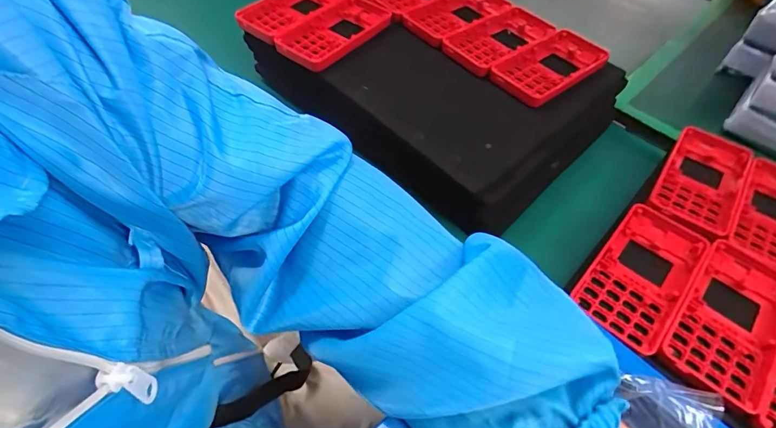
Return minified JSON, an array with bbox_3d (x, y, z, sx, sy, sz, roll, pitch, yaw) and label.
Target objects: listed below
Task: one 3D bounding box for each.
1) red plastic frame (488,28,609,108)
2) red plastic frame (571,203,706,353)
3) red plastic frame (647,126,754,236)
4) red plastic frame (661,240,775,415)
[{"bbox_3d":[0.164,-0.153,0.411,0.120,0.012,0.064,-33,62,-26],"label":"red plastic frame"},{"bbox_3d":[0.197,0.044,0.316,0.061,0.018,0.120,38,59,22],"label":"red plastic frame"},{"bbox_3d":[0.285,-0.032,0.371,0.063,0.015,0.122,34,58,19],"label":"red plastic frame"},{"bbox_3d":[0.248,0.075,0.294,0.062,0.016,0.124,37,59,21],"label":"red plastic frame"}]

